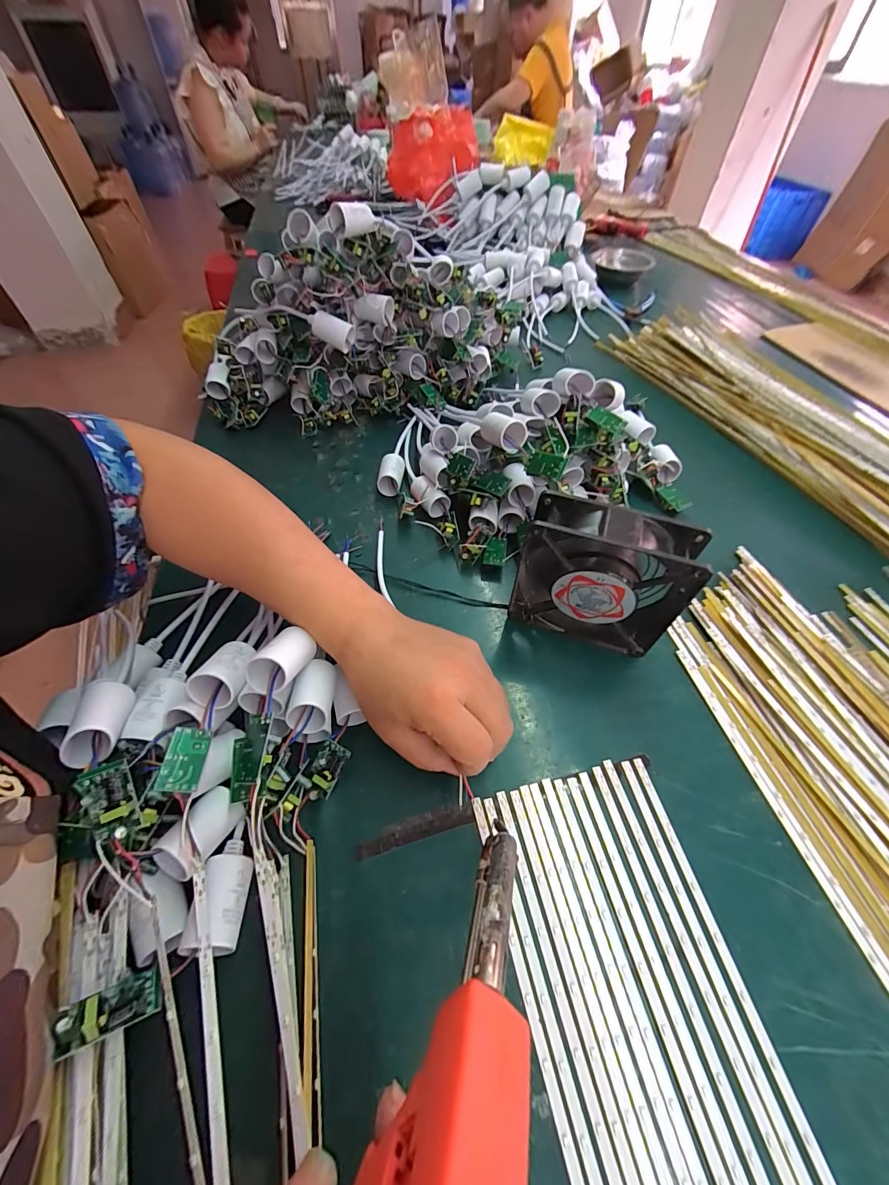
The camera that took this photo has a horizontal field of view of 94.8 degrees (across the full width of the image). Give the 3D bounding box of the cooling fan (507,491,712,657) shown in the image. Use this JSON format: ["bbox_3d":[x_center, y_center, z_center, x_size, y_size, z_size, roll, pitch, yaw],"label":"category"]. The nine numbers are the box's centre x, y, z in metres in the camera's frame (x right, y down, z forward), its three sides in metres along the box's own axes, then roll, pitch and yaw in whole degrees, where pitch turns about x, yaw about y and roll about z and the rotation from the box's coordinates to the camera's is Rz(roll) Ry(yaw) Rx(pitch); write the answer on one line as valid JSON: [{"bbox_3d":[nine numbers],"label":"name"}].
[{"bbox_3d":[0.119,-0.009,0.322,0.118,0.121,0.038,17,55,12],"label":"cooling fan"}]

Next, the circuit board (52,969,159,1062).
[{"bbox_3d":[-0.157,0.196,0.191,0.038,0.011,0.018,6,44,-40],"label":"circuit board"}]

